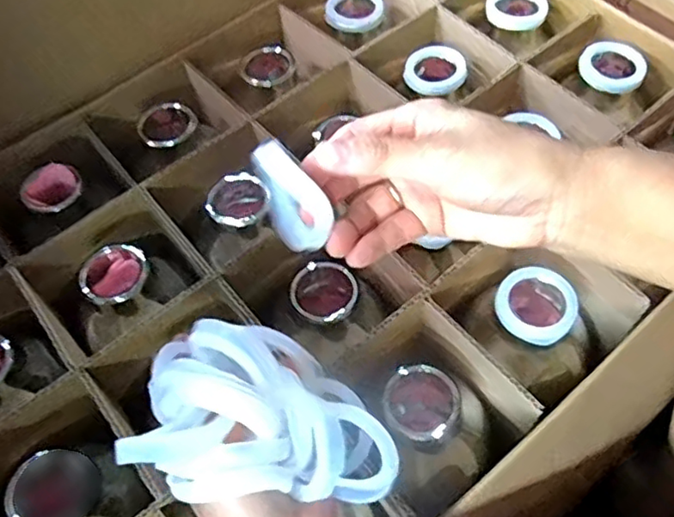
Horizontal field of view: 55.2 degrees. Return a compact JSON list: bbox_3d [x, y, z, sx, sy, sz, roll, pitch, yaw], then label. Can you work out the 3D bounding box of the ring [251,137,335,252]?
[{"bbox_3d":[-0.024,-0.031,0.329,0.021,0.042,0.052,-36,64,-18],"label":"ring"}]

